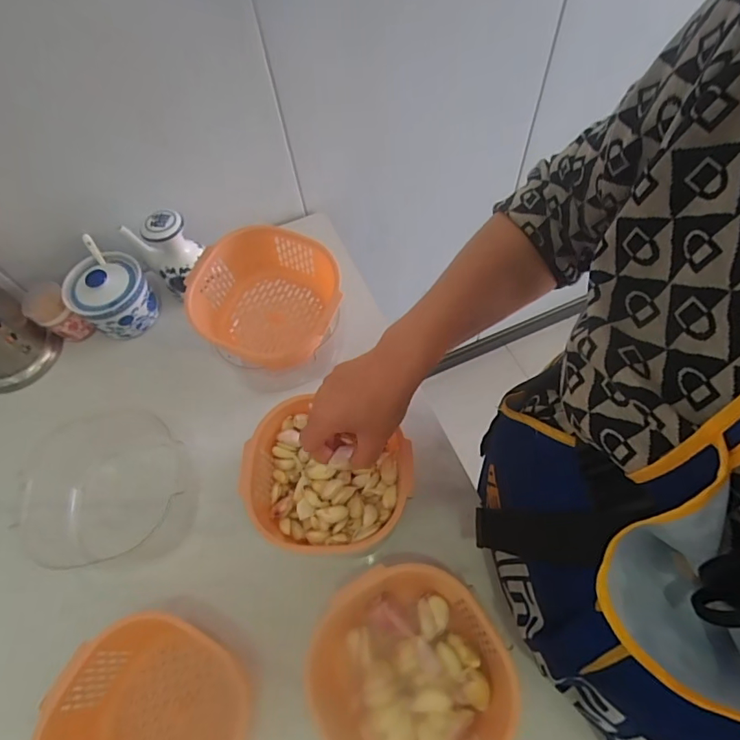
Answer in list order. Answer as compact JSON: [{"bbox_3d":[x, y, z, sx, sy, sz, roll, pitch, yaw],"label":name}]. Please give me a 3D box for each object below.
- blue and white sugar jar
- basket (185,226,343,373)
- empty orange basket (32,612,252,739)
[{"bbox_3d":[-0.335,-0.100,0.599,0.094,0.073,0.106,-38,66,-20],"label":"blue and white sugar jar"},{"bbox_3d":[-0.118,-0.083,0.537,0.134,0.101,0.127,0,59,0],"label":"basket"},{"bbox_3d":[-0.183,0.300,0.389,0.148,0.076,0.144,0,59,0],"label":"empty orange basket"}]

